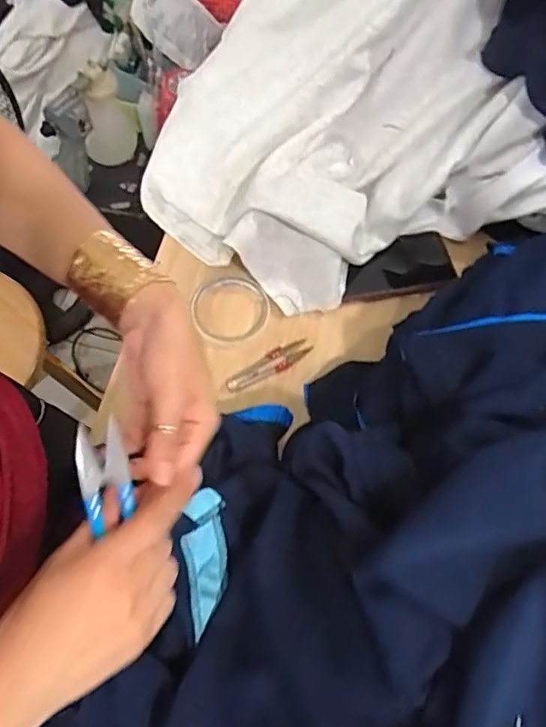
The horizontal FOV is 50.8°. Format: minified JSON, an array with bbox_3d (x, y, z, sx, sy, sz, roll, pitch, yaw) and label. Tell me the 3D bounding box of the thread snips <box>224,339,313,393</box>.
[{"bbox_3d":[-0.005,0.002,0.628,0.103,0.009,0.026,-33,71,-16],"label":"thread snips"}]

